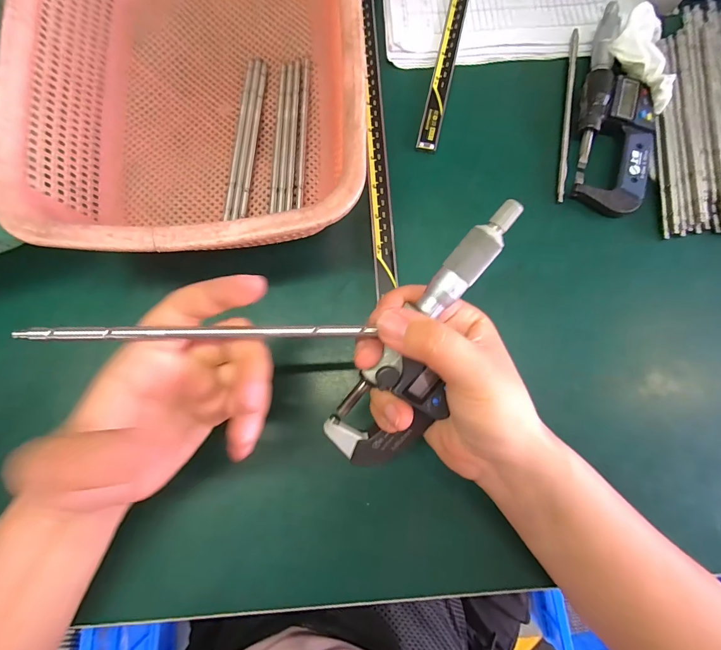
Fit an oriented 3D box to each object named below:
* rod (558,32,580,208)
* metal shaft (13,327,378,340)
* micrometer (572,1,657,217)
[{"bbox_3d":[0.168,-0.172,0.296,0.006,0.005,0.156,10,79,3],"label":"rod"},{"bbox_3d":[-0.070,0.004,0.169,0.153,0.004,0.005,0,78,-8],"label":"metal shaft"},{"bbox_3d":[0.201,-0.171,0.289,0.056,0.018,0.174,8,79,2],"label":"micrometer"}]

